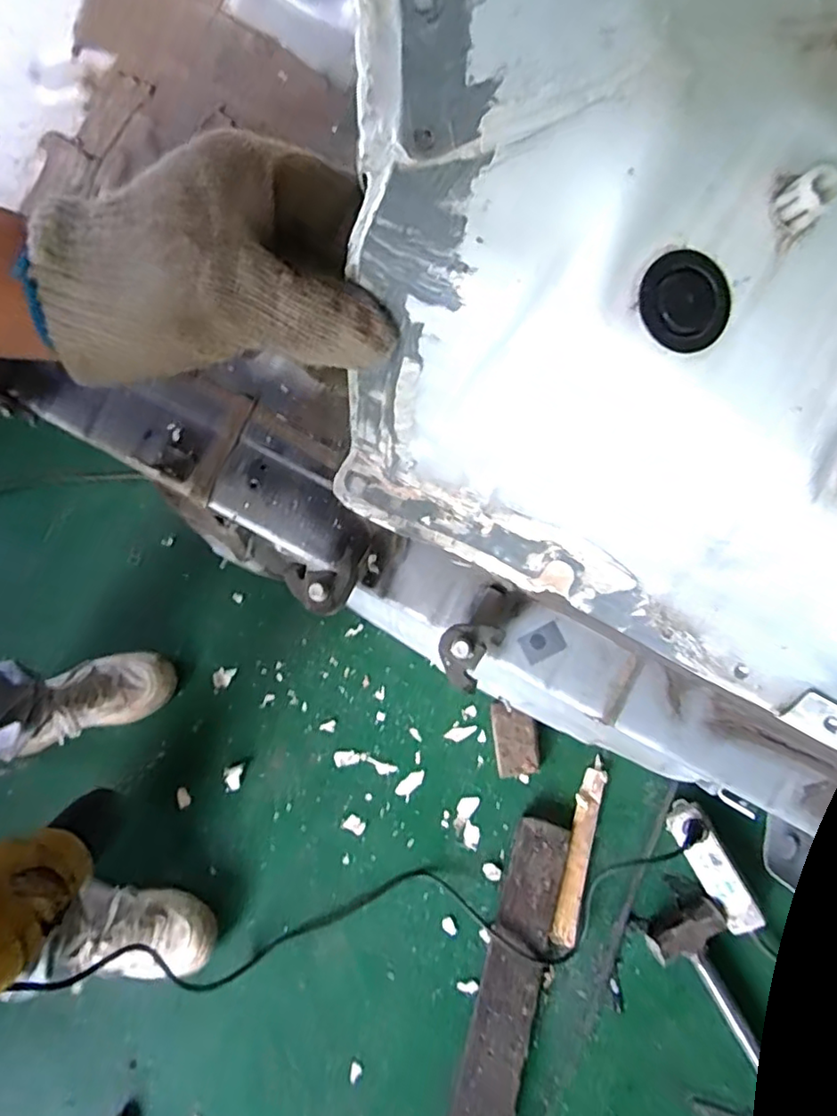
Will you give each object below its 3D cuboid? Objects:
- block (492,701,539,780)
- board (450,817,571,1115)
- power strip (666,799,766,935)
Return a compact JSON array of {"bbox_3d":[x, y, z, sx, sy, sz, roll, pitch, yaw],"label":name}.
[{"bbox_3d":[0.150,0.280,0.945,0.064,0.032,0.107,-7,72,-3],"label":"block"},{"bbox_3d":[0.120,0.627,0.849,0.083,0.046,0.455,15,72,4],"label":"board"},{"bbox_3d":[0.429,0.452,0.891,0.052,0.037,0.180,-25,74,-9],"label":"power strip"}]

